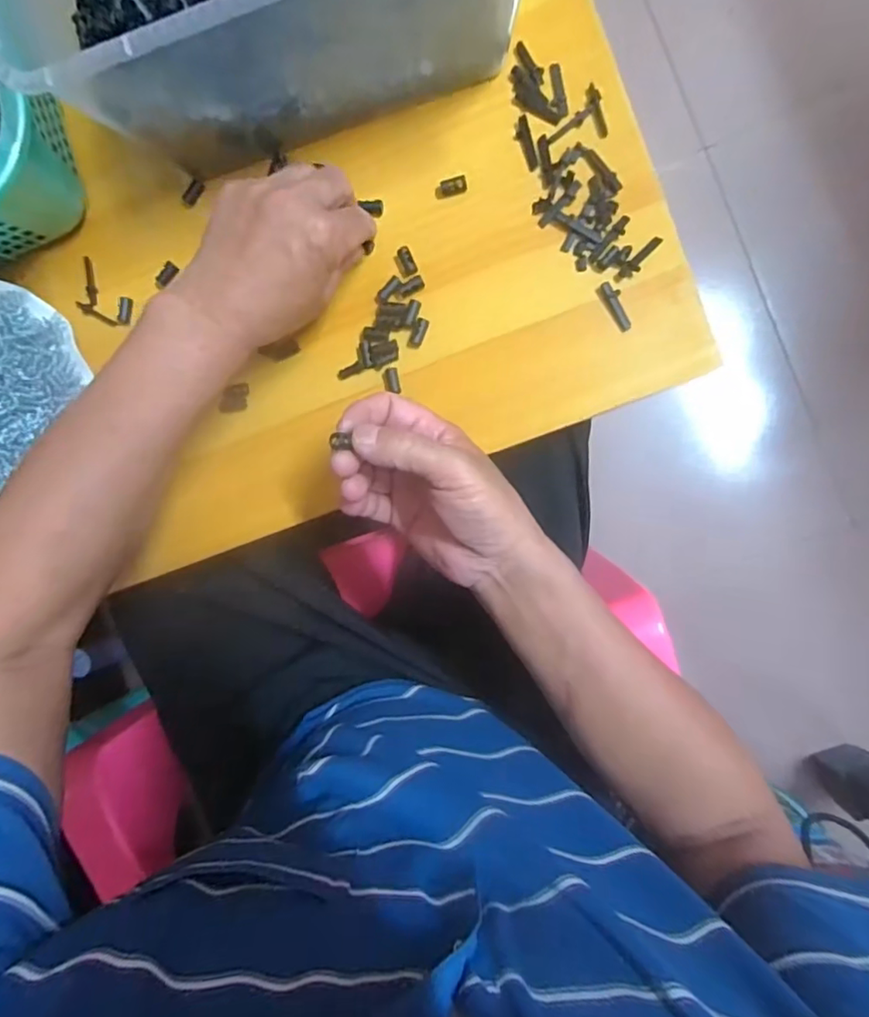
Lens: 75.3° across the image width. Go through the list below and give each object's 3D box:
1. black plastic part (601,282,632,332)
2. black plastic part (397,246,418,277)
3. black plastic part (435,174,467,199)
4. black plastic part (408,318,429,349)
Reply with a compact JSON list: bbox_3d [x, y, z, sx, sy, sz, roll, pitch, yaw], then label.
[{"bbox_3d":[0.125,-0.139,0.385,0.011,0.006,0.035,-24,89,7],"label":"black plastic part"},{"bbox_3d":[-0.020,-0.177,0.400,0.010,0.004,0.022,-22,89,7],"label":"black plastic part"},{"bbox_3d":[0.012,-0.227,0.398,0.023,0.006,0.009,-16,90,8],"label":"black plastic part"},{"bbox_3d":[-0.011,-0.125,0.402,0.009,0.004,0.022,29,95,5],"label":"black plastic part"}]

